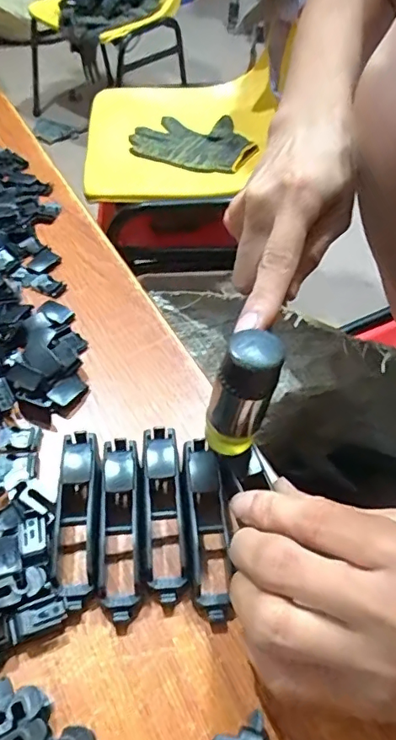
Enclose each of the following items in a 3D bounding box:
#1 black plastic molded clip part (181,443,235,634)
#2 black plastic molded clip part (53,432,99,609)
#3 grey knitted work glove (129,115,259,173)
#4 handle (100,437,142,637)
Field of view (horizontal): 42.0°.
[{"bbox_3d":[0.005,0.064,0.217,0.018,0.021,0.077,-4,52,-6],"label":"black plastic molded clip part"},{"bbox_3d":[-0.051,0.061,0.219,0.019,0.017,0.071,-1,52,-4],"label":"black plastic molded clip part"},{"bbox_3d":[-0.008,-0.365,0.819,0.191,0.024,0.149,6,52,2],"label":"grey knitted work glove"},{"bbox_3d":[-0.032,0.064,0.216,0.018,0.020,0.076,-2,52,-5],"label":"handle"}]

